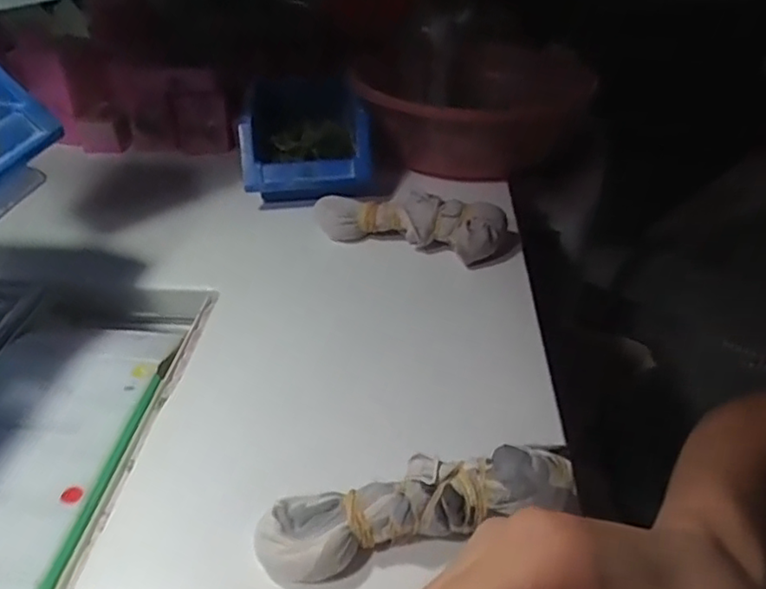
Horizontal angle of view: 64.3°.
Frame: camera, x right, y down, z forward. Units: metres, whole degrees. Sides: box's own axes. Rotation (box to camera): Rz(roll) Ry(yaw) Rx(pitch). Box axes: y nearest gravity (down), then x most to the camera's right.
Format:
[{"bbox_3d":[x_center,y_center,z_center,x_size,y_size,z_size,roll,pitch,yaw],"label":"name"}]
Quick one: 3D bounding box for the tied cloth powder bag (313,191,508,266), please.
[{"bbox_3d":[0.022,-0.062,0.538,0.163,0.049,0.042,9,37,16],"label":"tied cloth powder bag"}]

